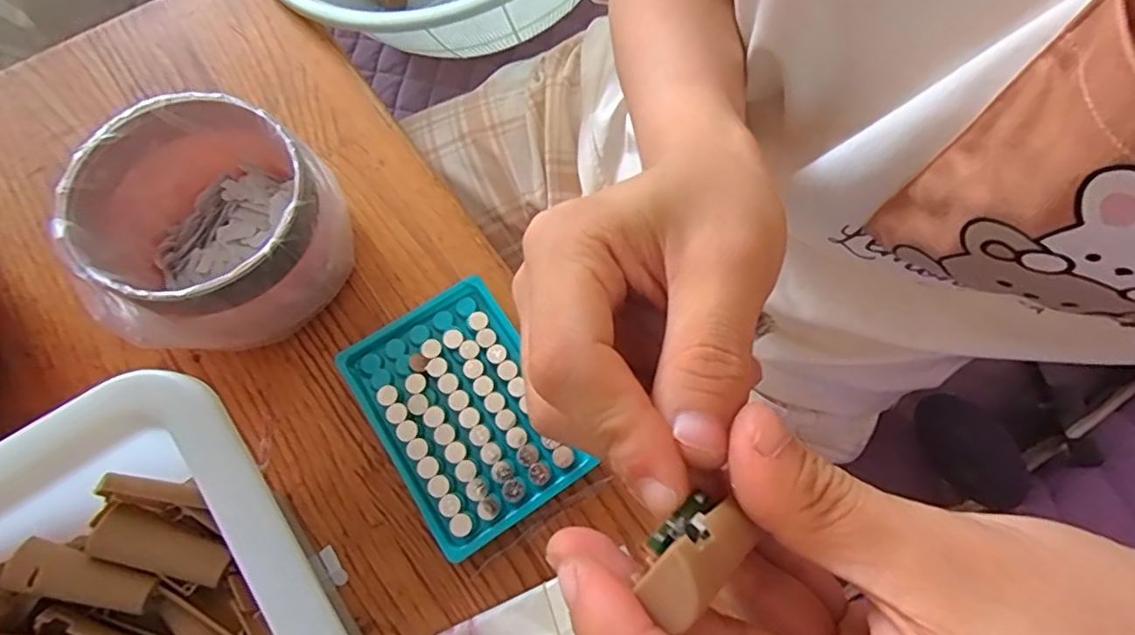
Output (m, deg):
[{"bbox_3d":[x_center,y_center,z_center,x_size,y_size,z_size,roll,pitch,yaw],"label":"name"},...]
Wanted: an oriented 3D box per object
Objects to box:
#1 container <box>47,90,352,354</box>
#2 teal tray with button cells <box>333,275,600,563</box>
[{"bbox_3d":[-0.189,-0.048,0.333,0.114,0.084,0.129,0,70,-1],"label":"container"},{"bbox_3d":[-0.059,0.053,0.336,0.096,0.021,0.131,-33,74,-12],"label":"teal tray with button cells"}]

